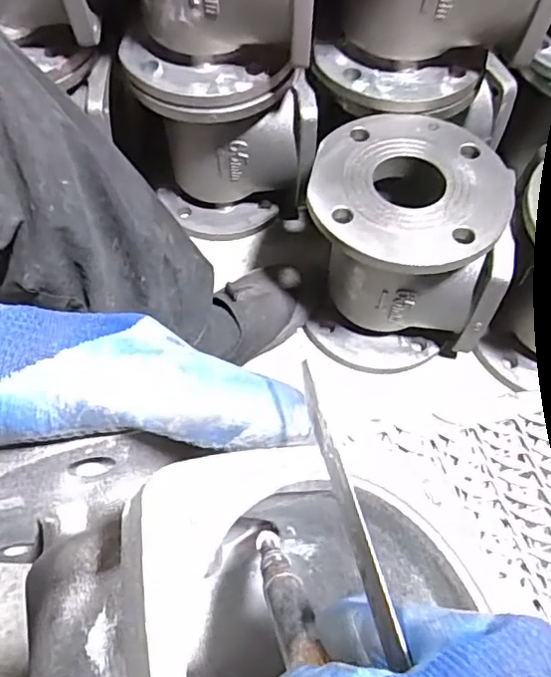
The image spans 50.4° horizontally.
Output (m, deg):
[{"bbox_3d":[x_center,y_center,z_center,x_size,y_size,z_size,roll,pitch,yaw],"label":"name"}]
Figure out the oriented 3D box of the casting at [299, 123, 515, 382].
[{"bbox_3d":[0.120,-0.086,0.588,0.165,0.190,0.161,-2,60,-1],"label":"casting"}]

